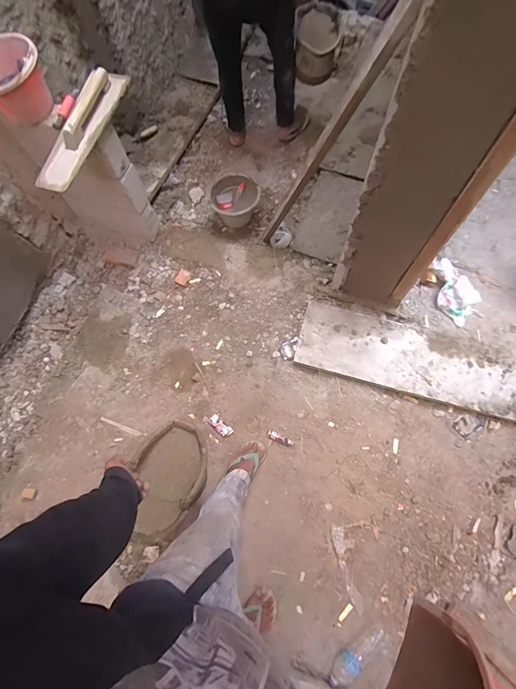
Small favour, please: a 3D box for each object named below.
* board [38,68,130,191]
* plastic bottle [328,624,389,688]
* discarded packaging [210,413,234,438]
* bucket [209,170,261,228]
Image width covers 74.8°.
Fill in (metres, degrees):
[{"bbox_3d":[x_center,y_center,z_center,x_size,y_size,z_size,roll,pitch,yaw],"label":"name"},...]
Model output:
[{"bbox_3d":[-0.607,-0.756,1.171,0.114,0.084,0.528,15,72,9],"label":"board"},{"bbox_3d":[0.330,1.016,1.104,0.228,0.060,0.064,-24,70,-22],"label":"plastic bottle"},{"bbox_3d":[-0.157,0.341,1.408,0.108,0.007,0.050,39,76,15],"label":"discarded packaging"},{"bbox_3d":[-0.112,-0.720,1.715,0.231,0.168,0.223,-1,70,3],"label":"bucket"}]

